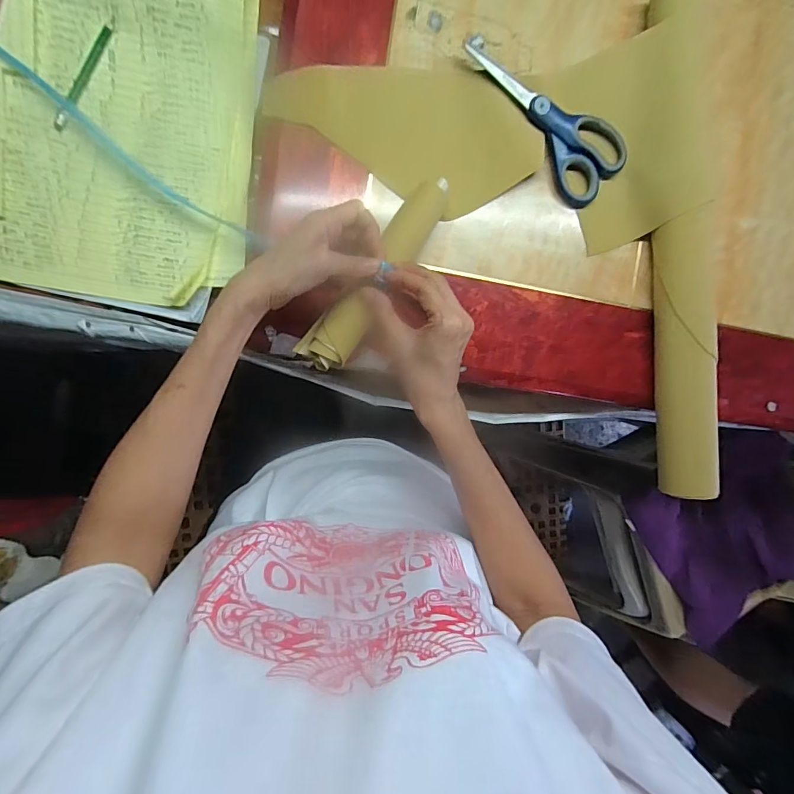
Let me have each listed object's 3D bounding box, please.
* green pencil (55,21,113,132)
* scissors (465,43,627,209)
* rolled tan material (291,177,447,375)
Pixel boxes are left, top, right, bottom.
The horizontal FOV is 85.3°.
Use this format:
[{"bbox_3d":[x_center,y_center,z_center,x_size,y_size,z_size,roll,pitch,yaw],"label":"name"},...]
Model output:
[{"bbox_3d":[-0.295,-0.304,0.406,0.010,0.006,0.114,22,90,-13],"label":"green pencil"},{"bbox_3d":[0.151,-0.283,0.424,0.075,0.024,0.187,-42,95,-4],"label":"scissors"},{"bbox_3d":[-0.019,-0.114,0.400,0.043,0.027,0.200,34,85,-6],"label":"rolled tan material"}]

